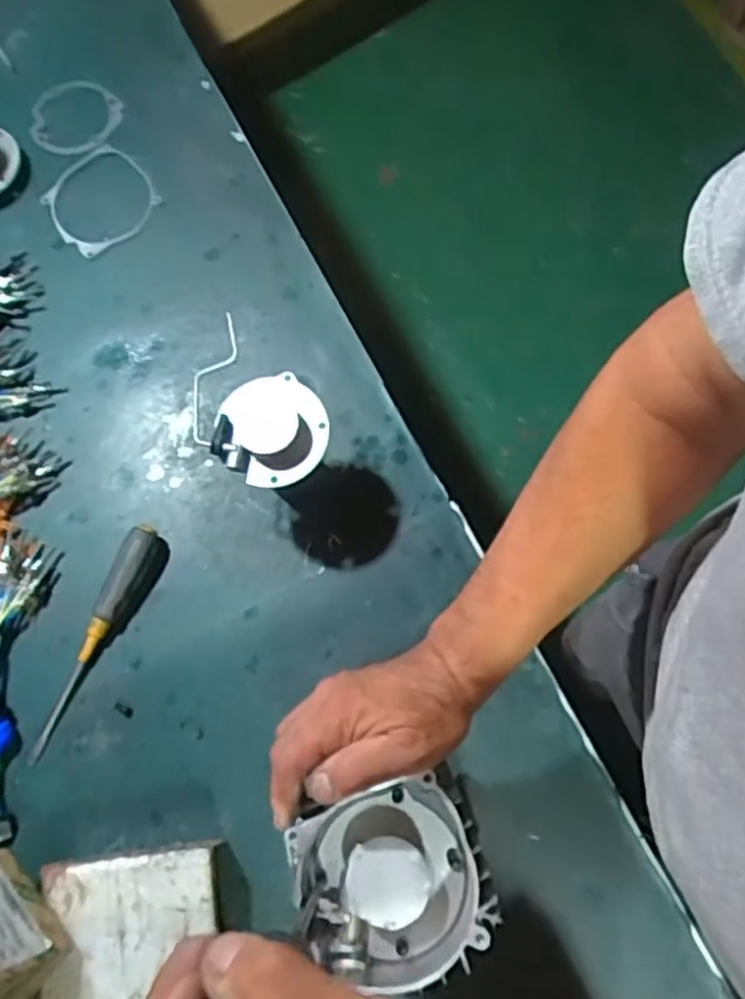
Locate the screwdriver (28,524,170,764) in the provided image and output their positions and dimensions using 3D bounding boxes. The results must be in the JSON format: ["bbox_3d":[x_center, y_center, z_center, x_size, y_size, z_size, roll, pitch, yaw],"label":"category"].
[{"bbox_3d":[-0.253,0.129,0.675,0.034,0.029,0.224,22,77,10],"label":"screwdriver"}]

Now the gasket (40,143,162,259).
[{"bbox_3d":[-0.304,-0.336,0.824,0.116,0.007,0.125,-1,75,6],"label":"gasket"}]

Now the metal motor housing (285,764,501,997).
[{"bbox_3d":[0.012,0.238,0.457,0.112,0.045,0.109,-17,74,-5],"label":"metal motor housing"}]

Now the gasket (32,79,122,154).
[{"bbox_3d":[-0.346,-0.444,0.854,0.096,0.006,0.101,-1,74,4],"label":"gasket"}]

